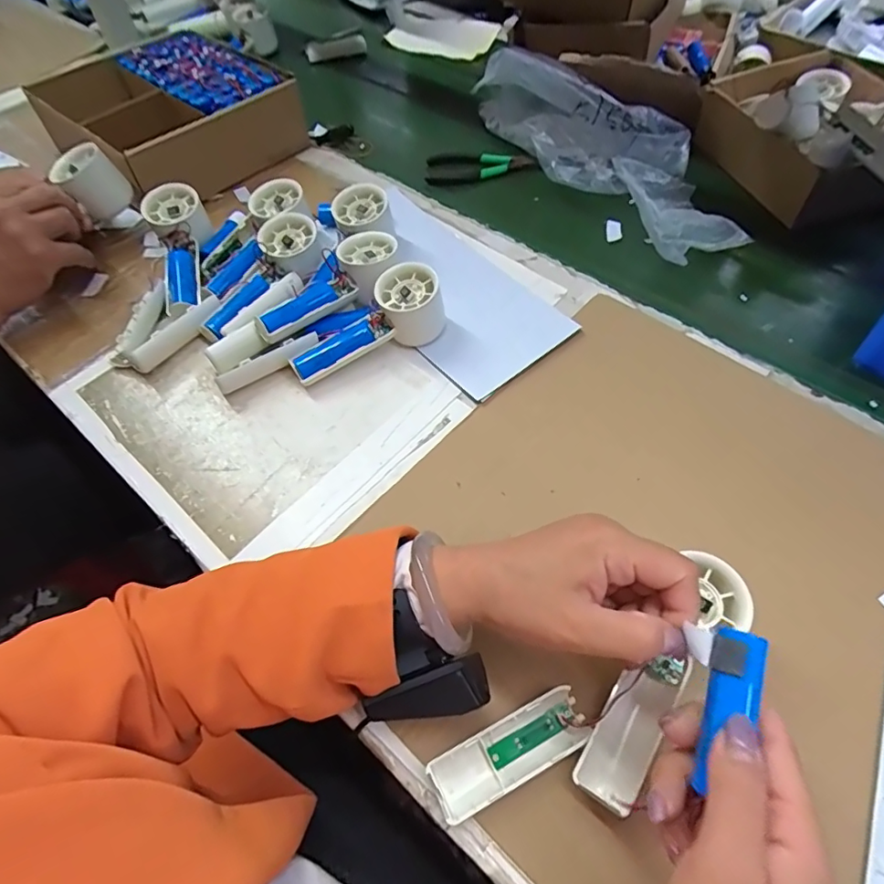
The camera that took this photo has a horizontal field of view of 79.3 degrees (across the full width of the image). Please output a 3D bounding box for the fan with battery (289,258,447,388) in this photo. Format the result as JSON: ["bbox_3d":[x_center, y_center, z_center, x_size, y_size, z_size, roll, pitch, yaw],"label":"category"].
[{"bbox_3d":[-0.069,-0.106,0.492,0.150,0.056,0.058,-30,57,-3],"label":"fan with battery"}]

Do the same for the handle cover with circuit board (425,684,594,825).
[{"bbox_3d":[0.040,0.181,0.311,0.094,0.018,0.032,-24,59,-13],"label":"handle cover with circuit board"}]

